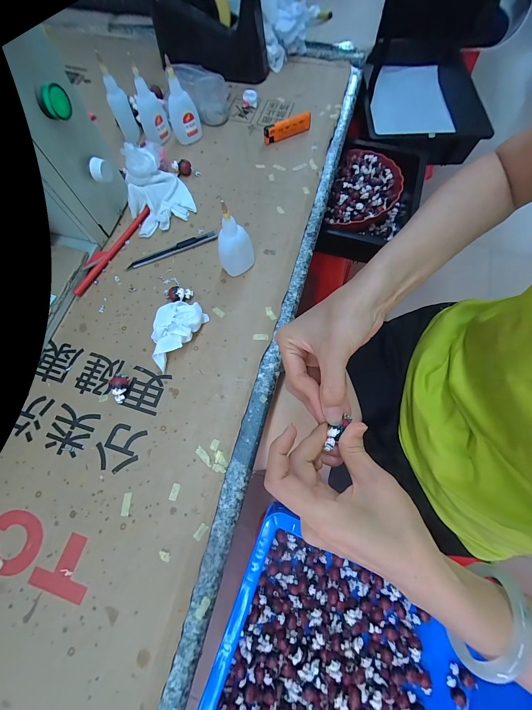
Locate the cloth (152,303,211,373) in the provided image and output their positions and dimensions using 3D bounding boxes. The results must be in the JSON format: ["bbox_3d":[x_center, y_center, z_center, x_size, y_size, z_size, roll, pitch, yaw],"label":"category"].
[{"bbox_3d":[-0.113,-0.028,0.327,0.050,0.029,0.083,29,74,11],"label":"cloth"}]

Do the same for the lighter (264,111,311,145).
[{"bbox_3d":[0.035,-0.368,0.440,0.077,0.026,0.012,-16,71,-4],"label":"lighter"}]

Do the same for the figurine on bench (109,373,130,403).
[{"bbox_3d":[-0.169,0.038,0.313,0.018,0.018,0.031,16,72,7],"label":"figurine on bench"}]

